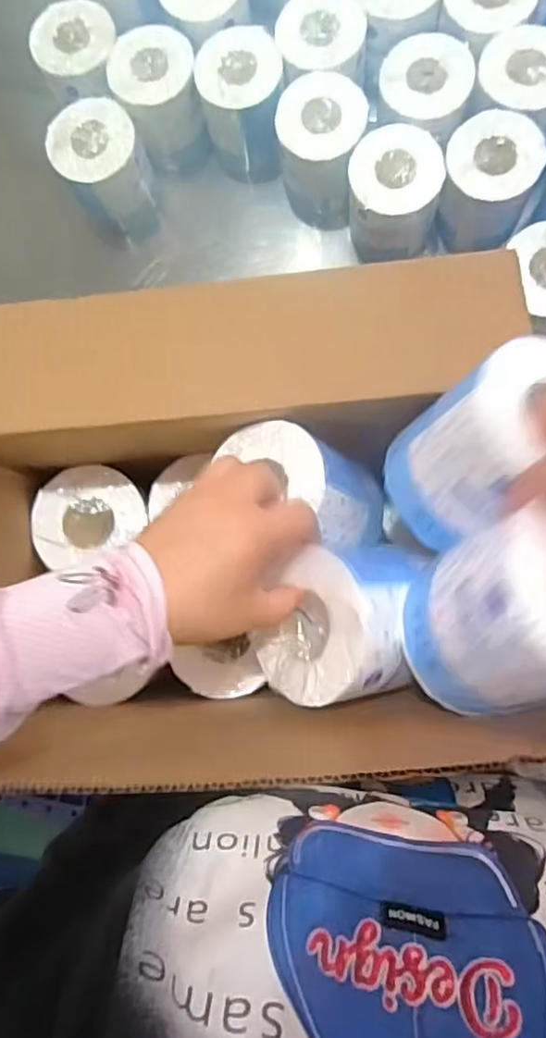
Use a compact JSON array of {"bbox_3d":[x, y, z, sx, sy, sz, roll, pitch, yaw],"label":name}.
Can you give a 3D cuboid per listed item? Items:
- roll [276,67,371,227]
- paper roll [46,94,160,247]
[{"bbox_3d":[0.057,-0.420,0.730,0.096,0.110,0.113,4,85,6],"label":"roll"},{"bbox_3d":[-0.199,-0.419,0.776,0.096,0.144,0.099,-1,84,5],"label":"paper roll"}]

